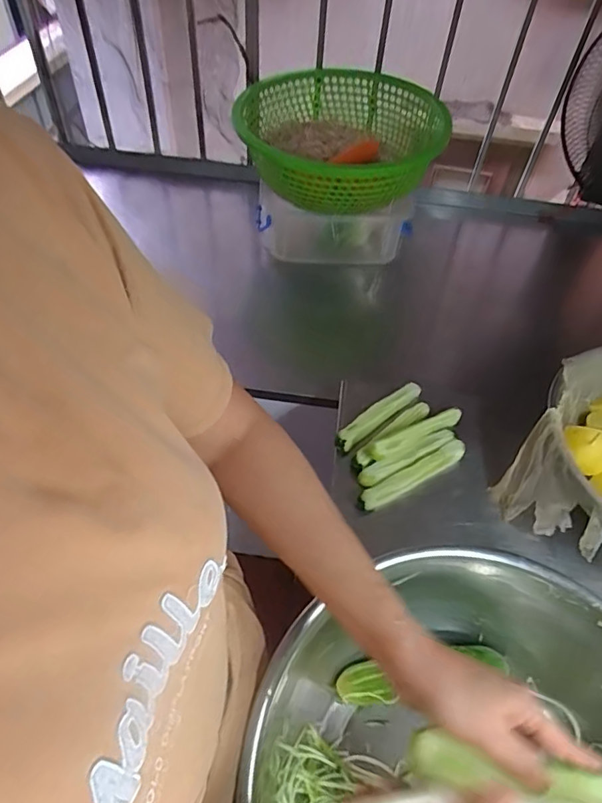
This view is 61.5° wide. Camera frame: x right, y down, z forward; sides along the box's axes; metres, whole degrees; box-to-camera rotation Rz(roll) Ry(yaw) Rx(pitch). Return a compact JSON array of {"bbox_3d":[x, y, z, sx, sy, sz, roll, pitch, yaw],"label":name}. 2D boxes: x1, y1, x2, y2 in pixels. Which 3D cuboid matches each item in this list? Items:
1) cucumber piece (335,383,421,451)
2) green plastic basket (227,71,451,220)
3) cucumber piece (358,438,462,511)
[{"bbox_3d":[0.121,0.022,0.774,0.169,0.034,0.028,-31,59,-26],"label":"cucumber piece"},{"bbox_3d":[0.046,-0.560,1.067,0.476,0.163,0.418,21,52,12],"label":"green plastic basket"},{"bbox_3d":[0.158,0.100,0.705,0.173,0.022,0.027,-23,56,-22],"label":"cucumber piece"}]

